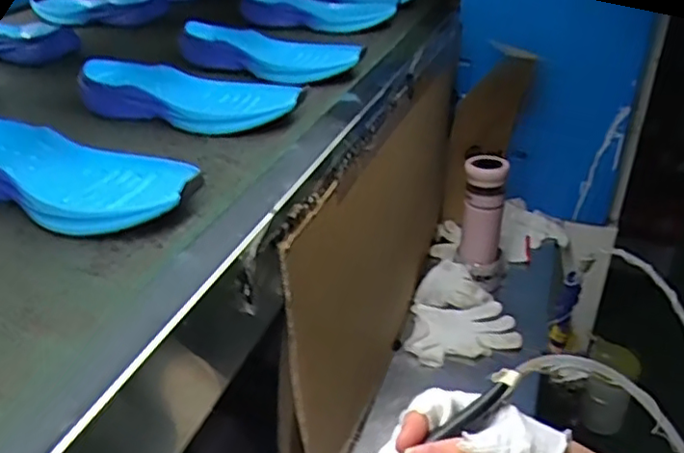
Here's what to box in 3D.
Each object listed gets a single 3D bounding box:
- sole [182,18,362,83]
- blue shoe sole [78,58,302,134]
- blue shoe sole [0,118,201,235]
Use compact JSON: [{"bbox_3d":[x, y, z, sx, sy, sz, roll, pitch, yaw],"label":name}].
[{"bbox_3d":[-0.098,-0.230,0.810,0.256,0.046,0.088,7,32,14],"label":"sole"},{"bbox_3d":[-0.157,-0.145,0.674,0.252,0.043,0.118,8,32,15],"label":"blue shoe sole"},{"bbox_3d":[-0.224,-0.041,0.503,0.251,0.044,0.102,11,33,20],"label":"blue shoe sole"}]

